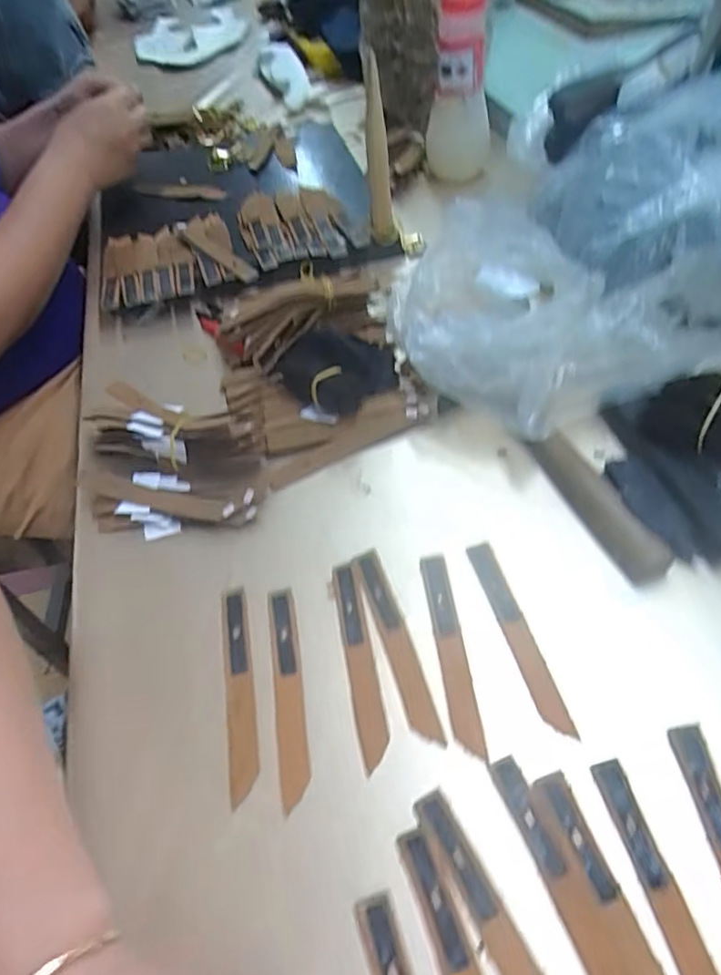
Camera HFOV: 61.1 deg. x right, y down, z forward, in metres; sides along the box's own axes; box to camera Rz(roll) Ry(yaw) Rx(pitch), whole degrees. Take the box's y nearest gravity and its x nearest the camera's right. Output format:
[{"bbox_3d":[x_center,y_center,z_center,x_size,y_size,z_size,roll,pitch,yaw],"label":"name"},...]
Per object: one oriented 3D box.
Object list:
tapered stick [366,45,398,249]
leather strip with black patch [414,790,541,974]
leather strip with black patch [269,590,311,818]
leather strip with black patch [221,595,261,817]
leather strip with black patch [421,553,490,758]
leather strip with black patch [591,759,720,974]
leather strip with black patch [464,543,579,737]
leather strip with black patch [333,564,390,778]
[{"bbox_3d":[0.018,-0.286,0.548,0.023,0.182,0.053,-4,51,3],"label":"tapered stick"},{"bbox_3d":[0.062,0.199,0.272,0.017,0.004,0.125,-25,53,-13],"label":"leather strip with black patch"},{"bbox_3d":[-0.042,0.117,0.354,0.016,0.004,0.124,-10,51,-1],"label":"leather strip with black patch"},{"bbox_3d":[-0.071,0.116,0.357,0.016,0.004,0.123,-11,51,-3],"label":"leather strip with black patch"},{"bbox_3d":[0.053,0.094,0.360,0.016,0.004,0.123,-8,51,0],"label":"leather strip with black patch"},{"bbox_3d":[0.138,0.187,0.273,0.016,0.004,0.122,-13,51,-4],"label":"leather strip with black patch"},{"bbox_3d":[0.093,0.086,0.362,0.015,0.004,0.123,-19,54,-1],"label":"leather strip with black patch"},{"bbox_3d":[-0.001,0.100,0.362,0.017,0.004,0.123,-11,51,-2],"label":"leather strip with black patch"}]

